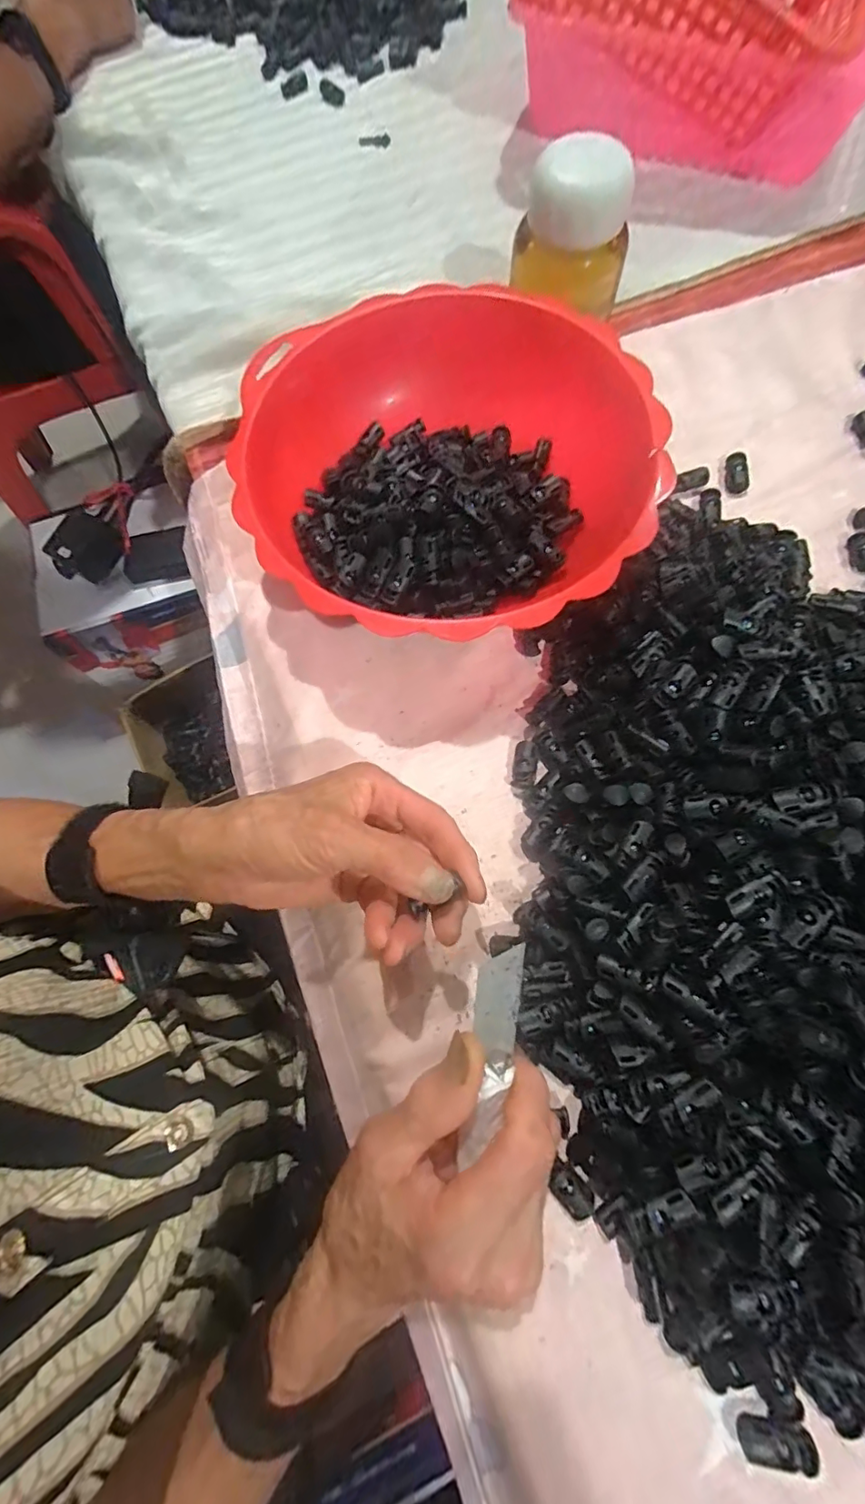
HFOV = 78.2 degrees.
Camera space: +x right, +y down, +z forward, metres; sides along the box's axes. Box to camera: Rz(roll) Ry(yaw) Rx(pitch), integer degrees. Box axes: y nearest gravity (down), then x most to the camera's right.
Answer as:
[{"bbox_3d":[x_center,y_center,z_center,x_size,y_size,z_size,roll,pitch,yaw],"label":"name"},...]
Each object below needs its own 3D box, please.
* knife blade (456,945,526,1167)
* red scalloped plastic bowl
[{"bbox_3d":[0.024,0.120,0.213,0.018,0.005,0.086,6,95,4],"label":"knife blade"},{"bbox_3d":[0.005,-0.165,0.330,0.226,0.069,0.239,-1,73,2],"label":"red scalloped plastic bowl"}]

